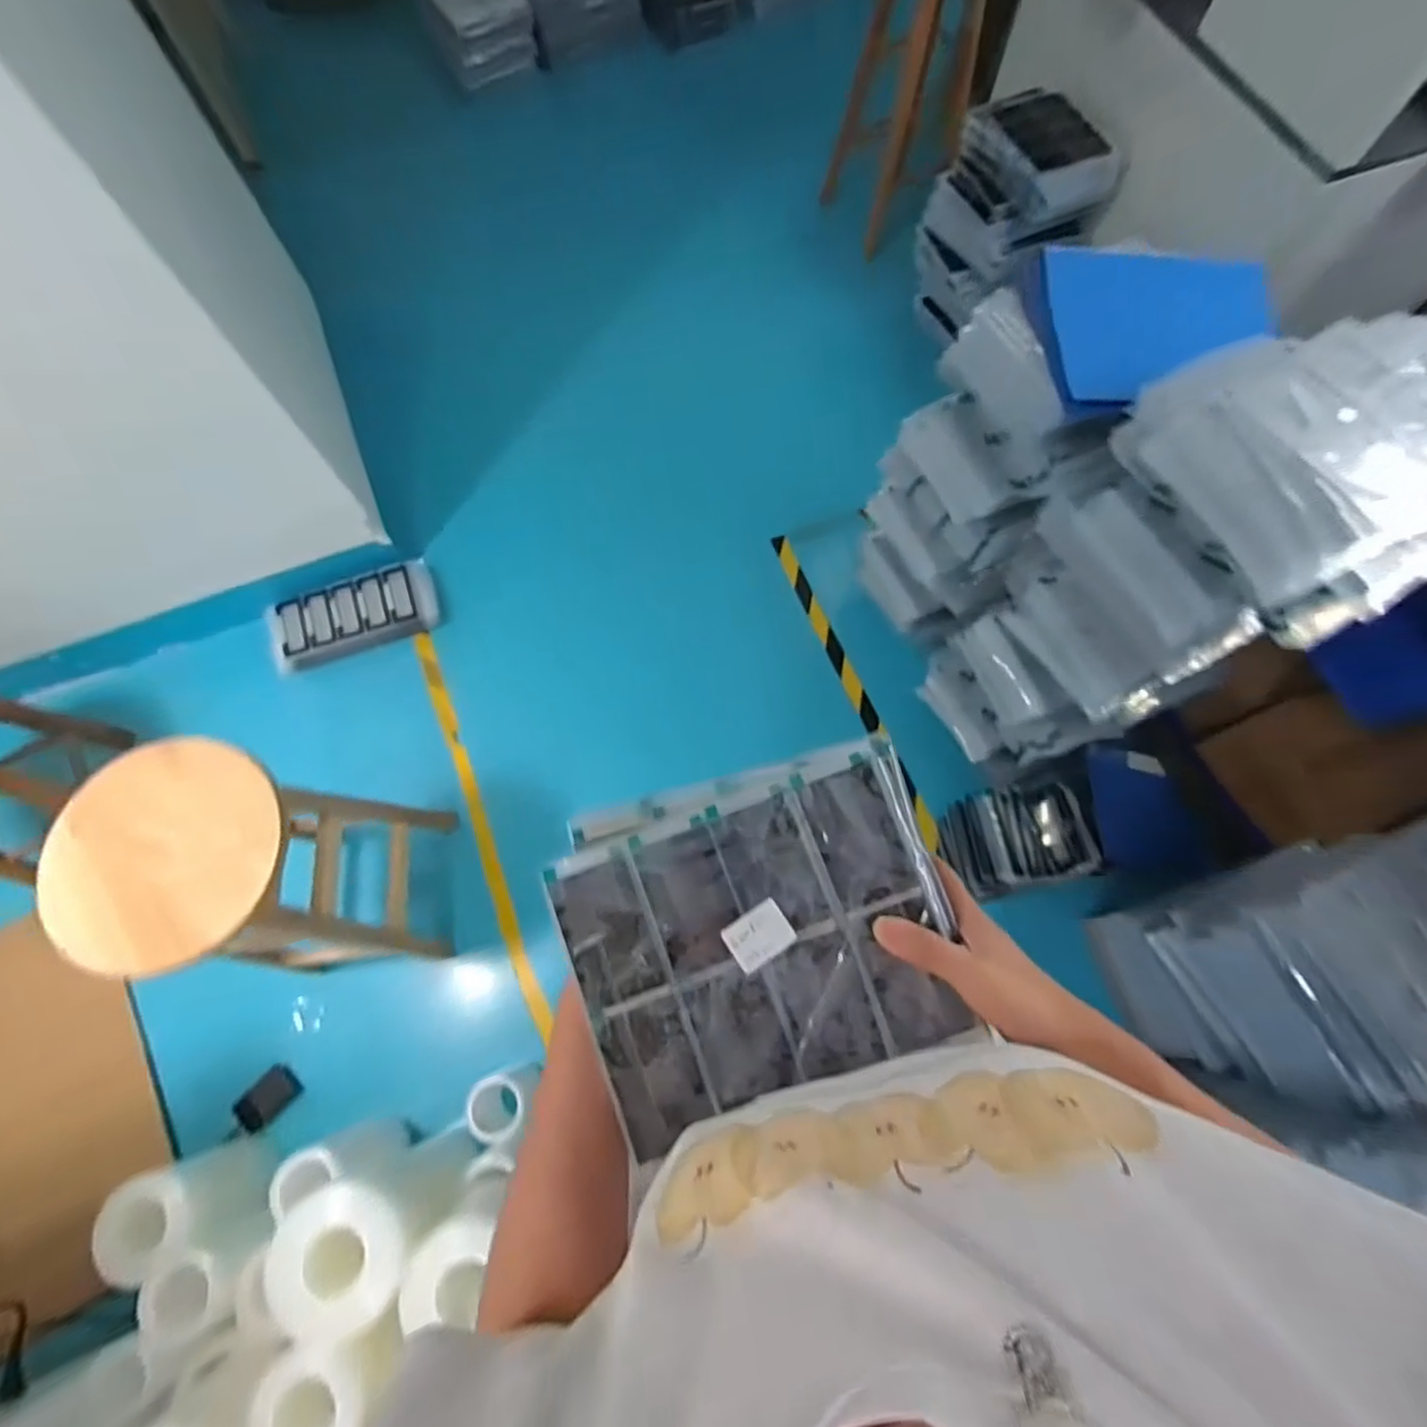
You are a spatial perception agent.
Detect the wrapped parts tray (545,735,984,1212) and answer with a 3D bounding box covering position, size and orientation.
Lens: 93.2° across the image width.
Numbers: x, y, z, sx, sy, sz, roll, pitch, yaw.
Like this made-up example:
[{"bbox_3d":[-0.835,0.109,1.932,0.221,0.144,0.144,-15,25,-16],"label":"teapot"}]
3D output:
[{"bbox_3d":[0.030,0.133,0.429,0.234,0.036,0.198,-19,72,-6],"label":"wrapped parts tray"}]

